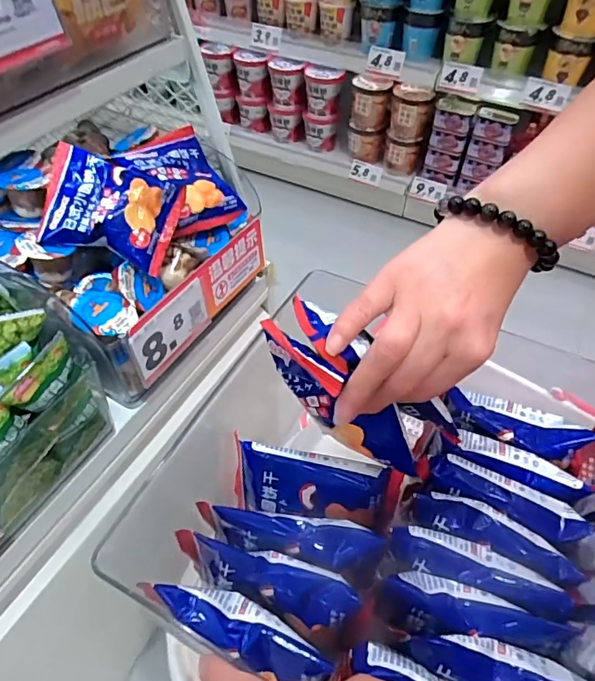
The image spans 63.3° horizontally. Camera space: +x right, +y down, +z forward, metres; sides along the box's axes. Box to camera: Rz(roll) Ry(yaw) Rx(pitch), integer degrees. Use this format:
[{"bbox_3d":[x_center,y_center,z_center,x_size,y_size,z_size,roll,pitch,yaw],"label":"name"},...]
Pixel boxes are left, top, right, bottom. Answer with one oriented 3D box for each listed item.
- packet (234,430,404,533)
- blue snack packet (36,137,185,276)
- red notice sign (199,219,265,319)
[{"bbox_3d":[0.012,0.095,0.324,0.107,0.050,0.022,10,18,9],"label":"packet"},{"bbox_3d":[-0.164,-0.113,0.416,0.112,0.033,0.084,17,77,4],"label":"blue snack packet"},{"bbox_3d":[-0.065,-0.073,0.496,0.006,0.062,0.099,22,51,26],"label":"red notice sign"}]

